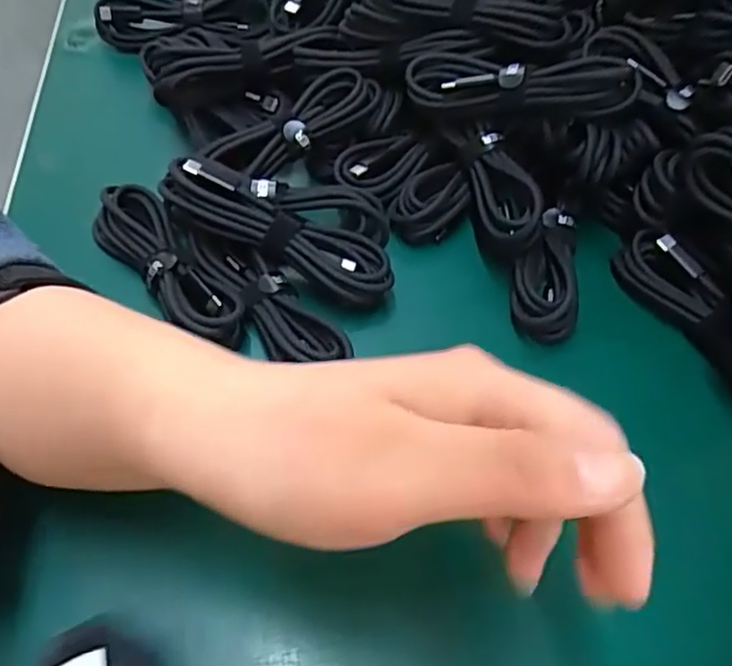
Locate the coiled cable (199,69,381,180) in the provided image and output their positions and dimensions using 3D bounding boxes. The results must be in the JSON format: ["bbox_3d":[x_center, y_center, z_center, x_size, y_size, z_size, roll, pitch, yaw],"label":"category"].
[{"bbox_3d":[-0.038,-0.113,0.336,0.101,0.022,0.030,-29,61,-20],"label":"coiled cable"}]

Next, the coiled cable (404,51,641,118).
[{"bbox_3d":[0.076,-0.127,0.315,0.114,0.019,0.033,15,55,27],"label":"coiled cable"}]

